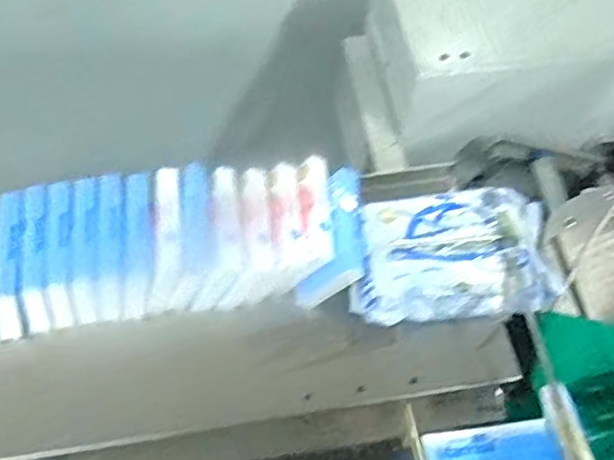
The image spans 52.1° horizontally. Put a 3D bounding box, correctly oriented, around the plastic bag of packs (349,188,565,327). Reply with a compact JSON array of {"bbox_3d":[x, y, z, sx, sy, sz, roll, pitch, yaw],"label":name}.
[{"bbox_3d":[0.142,0.023,0.609,0.195,0.053,0.117,-4,62,-2],"label":"plastic bag of packs"}]

